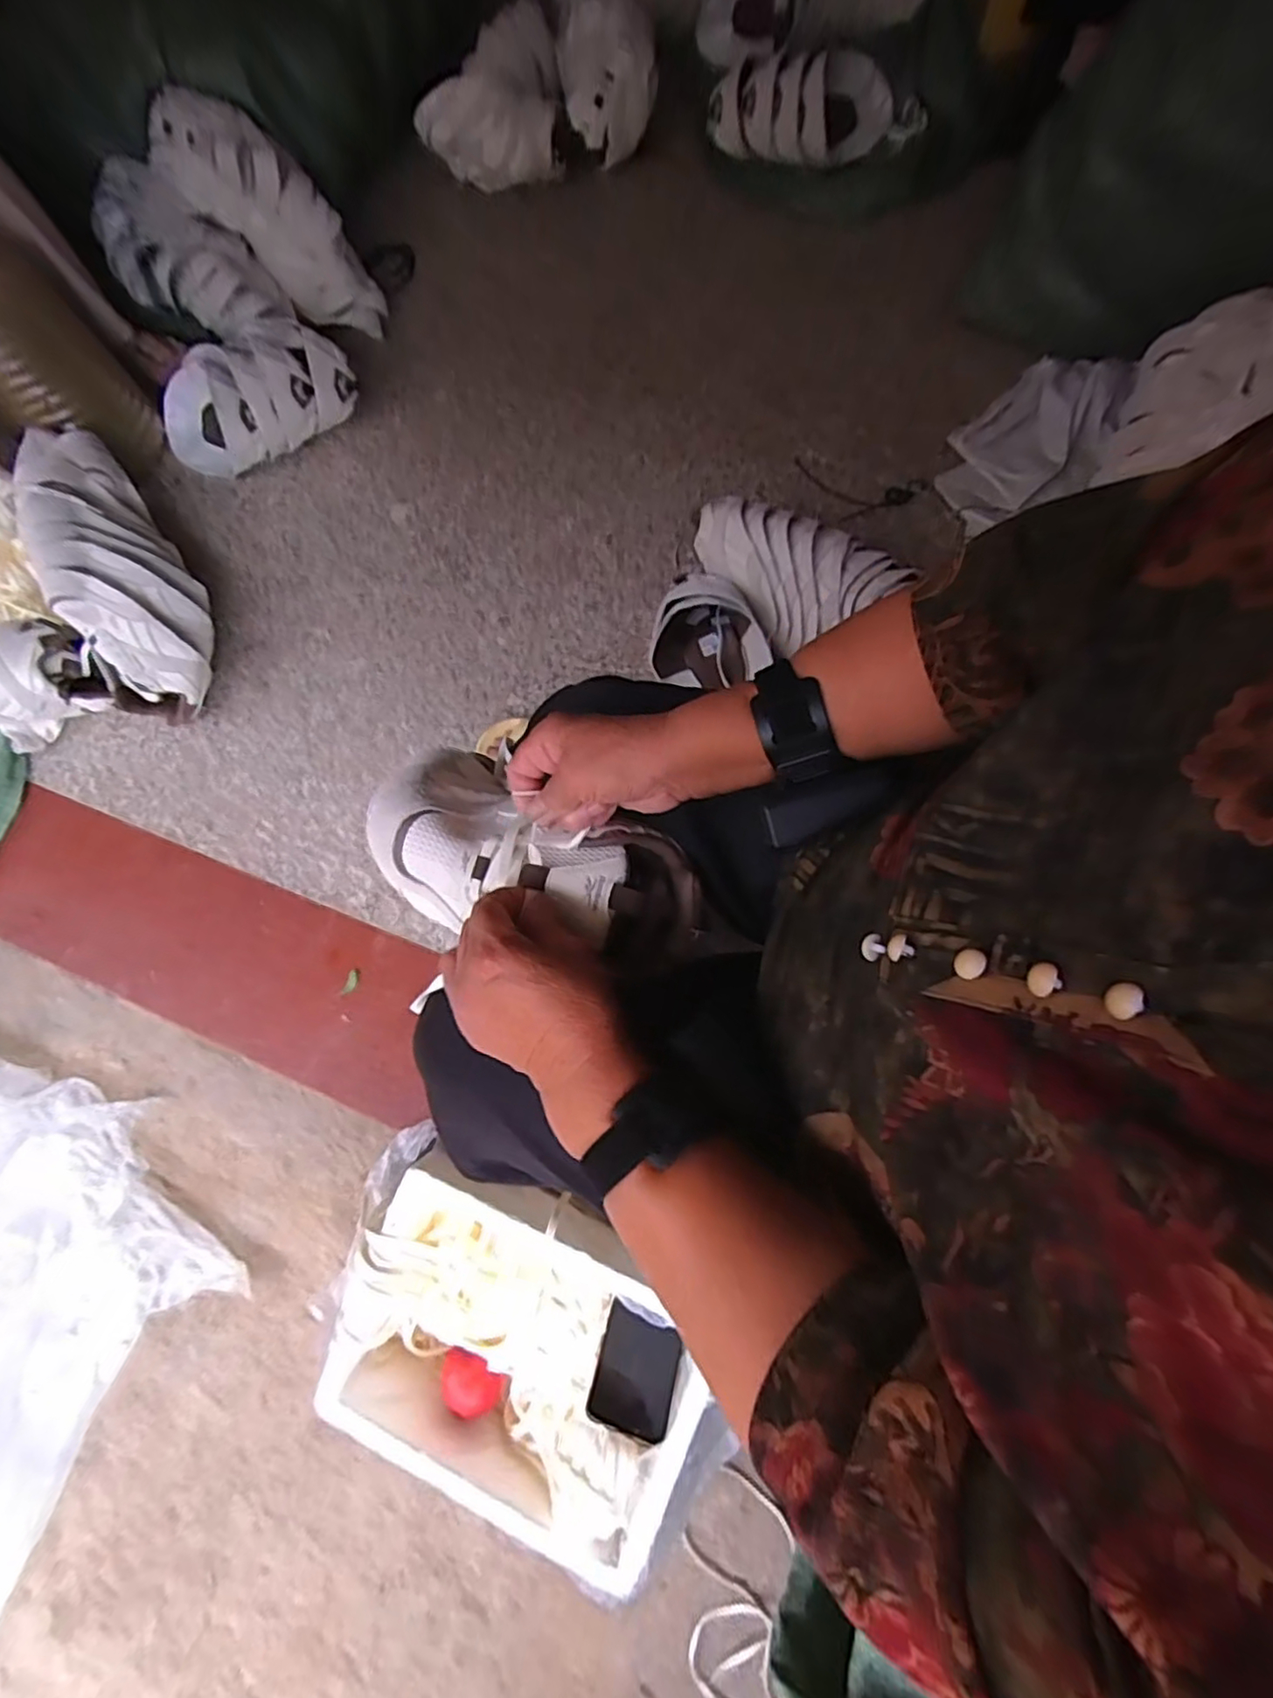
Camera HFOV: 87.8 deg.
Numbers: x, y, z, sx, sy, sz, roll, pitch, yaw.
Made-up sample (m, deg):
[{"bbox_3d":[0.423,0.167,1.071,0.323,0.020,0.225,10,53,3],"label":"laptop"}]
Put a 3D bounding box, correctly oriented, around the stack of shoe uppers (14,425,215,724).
[{"bbox_3d":[-0.772,-0.414,0.978,0.179,0.171,0.473,-31,73,-4],"label":"stack of shoe uppers"}]

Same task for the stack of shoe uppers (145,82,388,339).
[{"bbox_3d":[-0.653,-1.143,1.202,0.452,0.137,0.151,38,79,-15],"label":"stack of shoe uppers"}]

